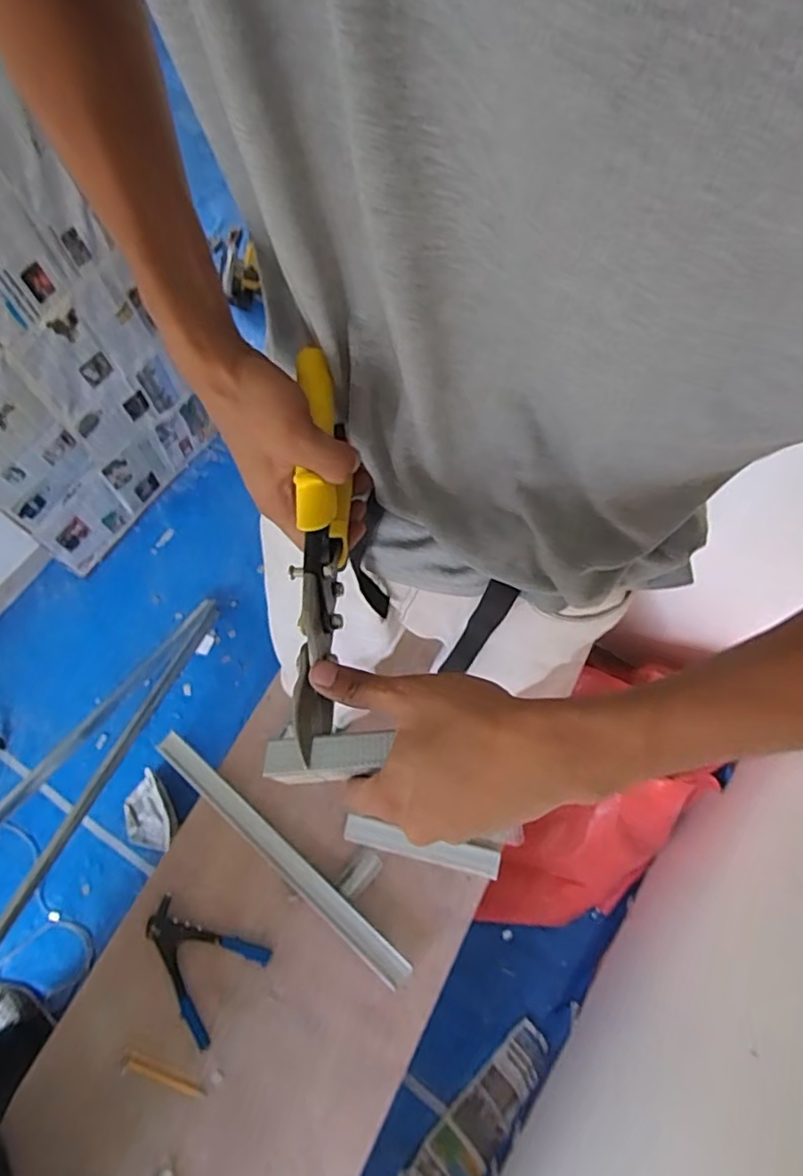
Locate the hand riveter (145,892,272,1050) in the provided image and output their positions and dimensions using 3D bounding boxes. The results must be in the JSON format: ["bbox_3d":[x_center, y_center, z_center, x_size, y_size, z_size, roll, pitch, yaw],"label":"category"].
[{"bbox_3d":[-0.396,0.706,1.173,0.238,0.025,0.174,29,70,14],"label":"hand riveter"}]

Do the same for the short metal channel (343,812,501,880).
[{"bbox_3d":[0.039,0.517,1.245,0.313,0.024,0.052,12,67,7],"label":"short metal channel"}]

